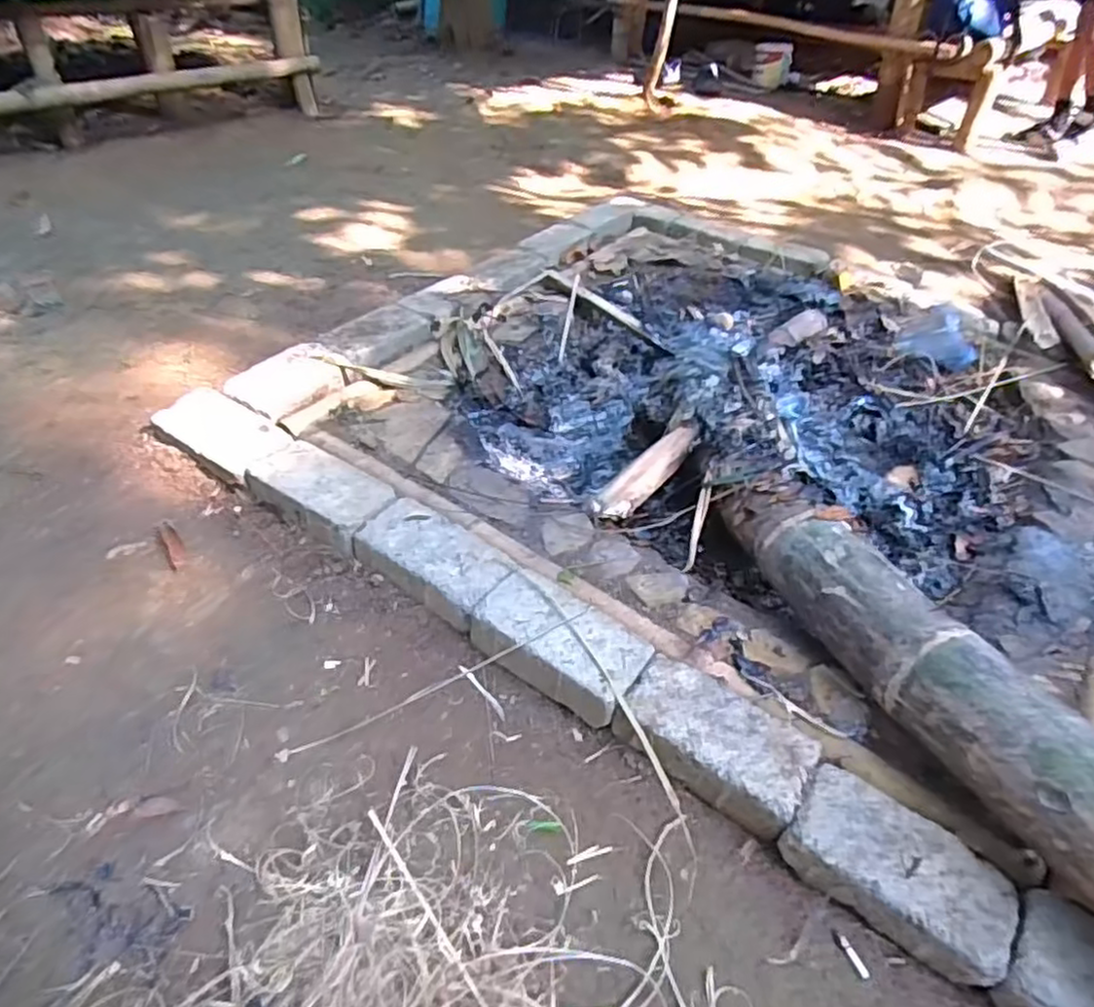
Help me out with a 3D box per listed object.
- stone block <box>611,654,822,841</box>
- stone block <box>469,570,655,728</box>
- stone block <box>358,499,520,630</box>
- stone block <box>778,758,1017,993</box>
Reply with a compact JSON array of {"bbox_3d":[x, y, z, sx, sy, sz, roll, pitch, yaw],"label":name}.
[{"bbox_3d":[0.191,0.275,0.798,0.206,0.073,0.114,26,46,21],"label":"stone block"},{"bbox_3d":[0.017,0.181,0.873,0.208,0.078,0.113,30,47,24],"label":"stone block"},{"bbox_3d":[-0.151,0.078,0.953,0.208,0.058,0.115,27,46,21],"label":"stone block"},{"bbox_3d":[0.349,0.374,0.703,0.201,0.075,0.102,31,47,24],"label":"stone block"}]

